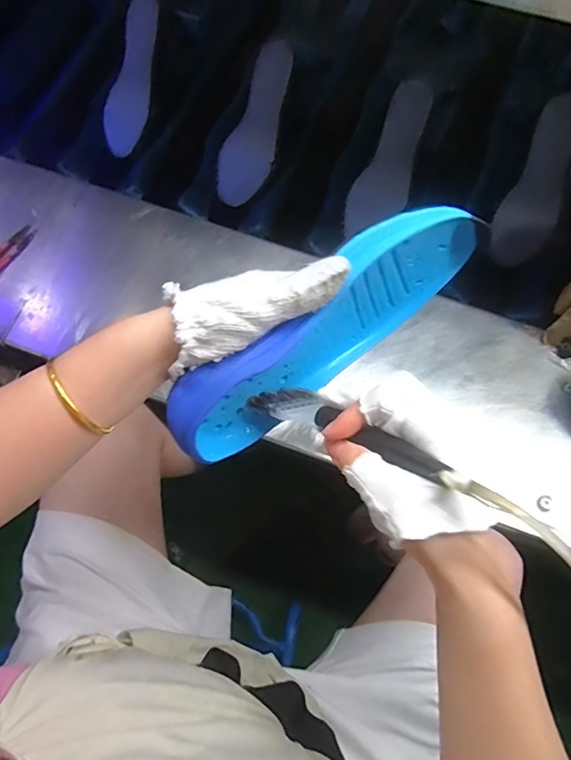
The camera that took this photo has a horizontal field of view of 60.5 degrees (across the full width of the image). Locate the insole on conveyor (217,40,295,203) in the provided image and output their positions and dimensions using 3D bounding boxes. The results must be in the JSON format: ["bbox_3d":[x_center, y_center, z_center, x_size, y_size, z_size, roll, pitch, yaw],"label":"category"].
[{"bbox_3d":[-0.037,-0.347,0.669,0.069,0.020,0.212,26,104,4],"label":"insole on conveyor"}]

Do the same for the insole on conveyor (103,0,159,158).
[{"bbox_3d":[-0.221,-0.437,0.707,0.055,0.022,0.212,18,103,6],"label":"insole on conveyor"}]

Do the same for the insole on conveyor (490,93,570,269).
[{"bbox_3d":[0.332,-0.258,0.639,0.071,0.027,0.219,21,96,7],"label":"insole on conveyor"}]

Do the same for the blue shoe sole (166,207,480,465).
[{"bbox_3d":[0.025,-0.033,0.342,0.236,0.090,0.047,-38,73,0],"label":"blue shoe sole"}]

